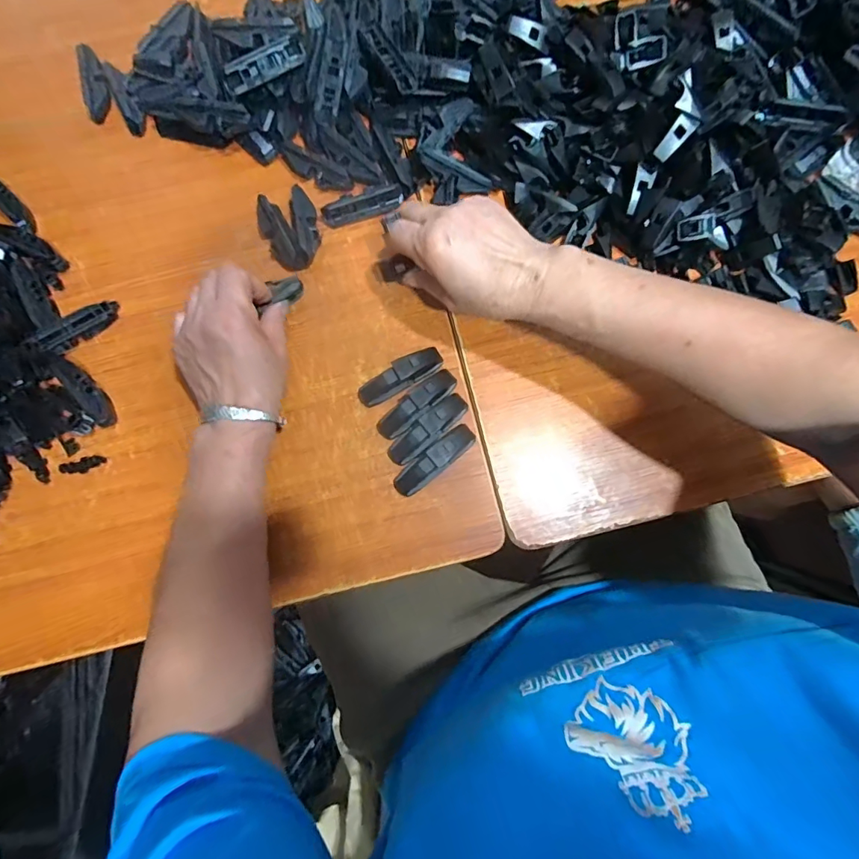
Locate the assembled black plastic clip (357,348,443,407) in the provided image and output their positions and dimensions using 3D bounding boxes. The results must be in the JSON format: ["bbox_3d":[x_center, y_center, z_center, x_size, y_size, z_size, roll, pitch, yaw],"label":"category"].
[{"bbox_3d":[-0.025,-0.046,0.396,0.076,0.025,0.021,-30,81,-5],"label":"assembled black plastic clip"}]

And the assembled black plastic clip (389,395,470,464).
[{"bbox_3d":[0.000,-0.001,0.389,0.077,0.023,0.022,-41,82,-7],"label":"assembled black plastic clip"}]

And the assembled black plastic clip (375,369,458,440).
[{"bbox_3d":[-0.009,-0.021,0.392,0.077,0.024,0.022,-37,82,-6],"label":"assembled black plastic clip"}]

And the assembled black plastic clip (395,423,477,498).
[{"bbox_3d":[0.005,0.025,0.384,0.077,0.024,0.021,-37,82,-6],"label":"assembled black plastic clip"}]

